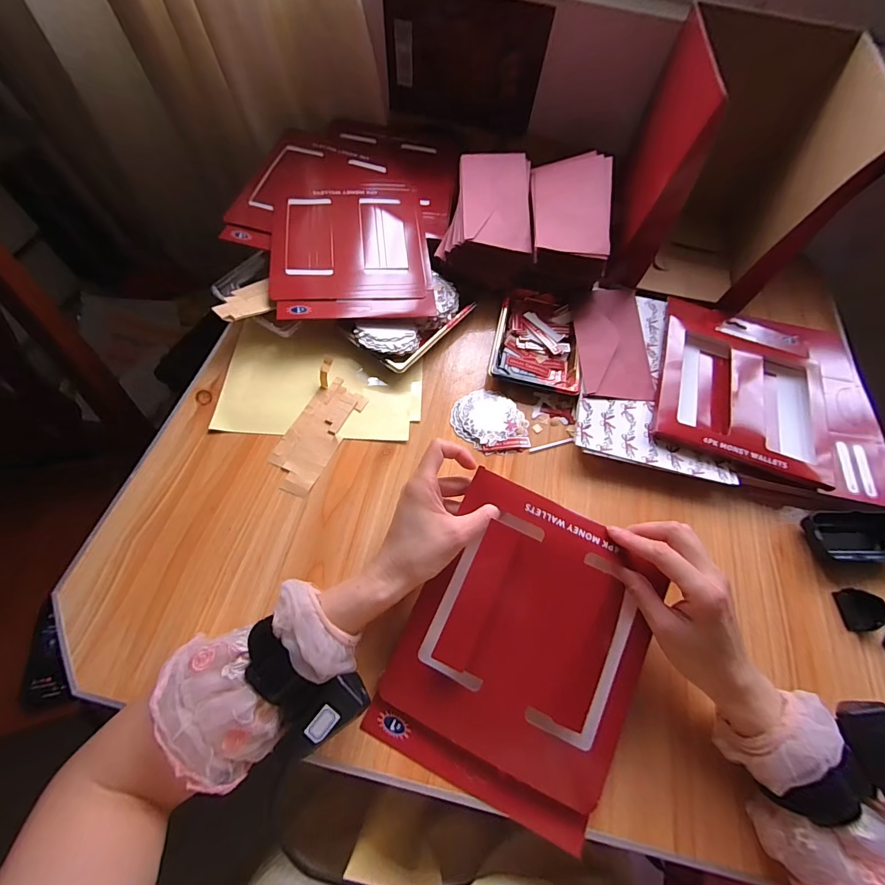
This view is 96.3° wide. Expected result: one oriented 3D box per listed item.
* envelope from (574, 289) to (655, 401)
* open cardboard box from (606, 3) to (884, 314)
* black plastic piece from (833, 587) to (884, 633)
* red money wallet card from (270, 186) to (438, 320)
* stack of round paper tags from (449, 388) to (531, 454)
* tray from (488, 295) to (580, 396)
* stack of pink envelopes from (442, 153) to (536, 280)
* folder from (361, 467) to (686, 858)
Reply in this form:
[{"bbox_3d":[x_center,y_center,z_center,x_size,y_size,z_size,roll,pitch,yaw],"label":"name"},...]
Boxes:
[{"bbox_3d":[0.221,-0.131,0.512,0.090,0.010,0.172,6,65,-3],"label":"envelope"},{"bbox_3d":[0.375,-0.382,0.543,0.202,0.240,0.317,15,64,3],"label":"open cardboard box"},{"bbox_3d":[0.423,0.168,0.398,0.034,0.017,0.039,0,64,-4],"label":"black plastic piece"},{"bbox_3d":[-0.122,-0.265,0.530,0.199,0.009,0.232,-6,65,-8],"label":"red money wallet card"},{"bbox_3d":[0.060,-0.024,0.474,0.096,0.006,0.080,40,68,14],"label":"stack of round paper tags"},{"bbox_3d":[0.125,-0.134,0.522,0.110,0.019,0.147,13,64,2],"label":"tray"},{"bbox_3d":[0.060,-0.306,0.560,0.128,0.075,0.199,0,64,-5],"label":"stack of pink envelopes"},{"bbox_3d":[0.069,0.171,0.334,0.189,0.019,0.239,25,82,6],"label":"folder"}]

